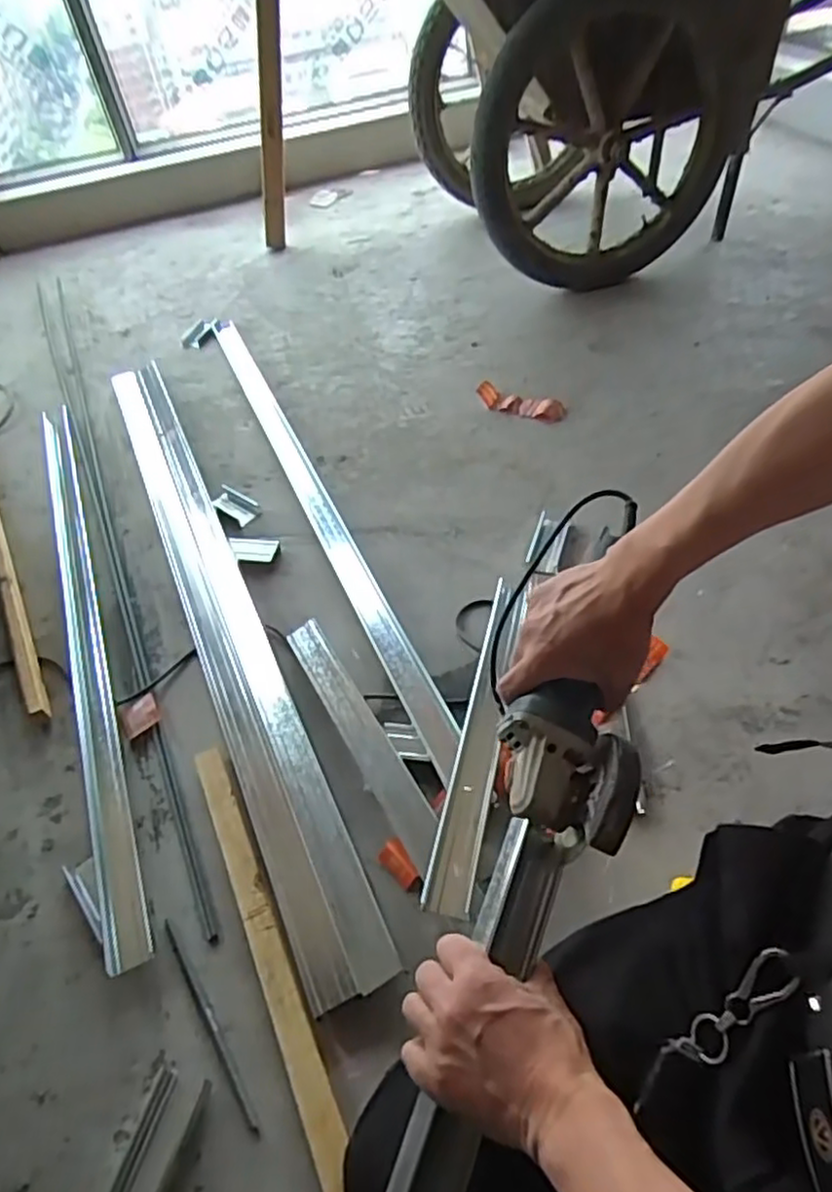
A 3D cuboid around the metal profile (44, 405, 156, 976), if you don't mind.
[{"bbox_3d":[-0.524,0.019,1.088,0.057,0.032,1.127,-20,49,-12],"label":"metal profile"}]

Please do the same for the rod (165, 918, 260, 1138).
[{"bbox_3d":[-0.211,0.429,0.702,0.015,0.006,0.224,-31,52,-20],"label":"rod"}]

